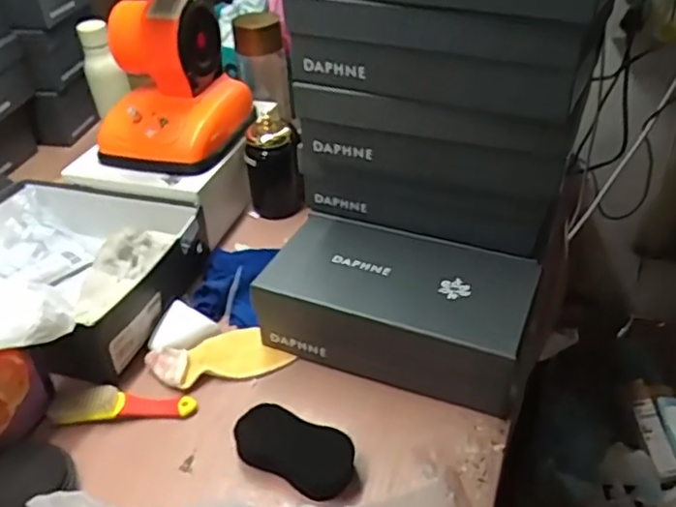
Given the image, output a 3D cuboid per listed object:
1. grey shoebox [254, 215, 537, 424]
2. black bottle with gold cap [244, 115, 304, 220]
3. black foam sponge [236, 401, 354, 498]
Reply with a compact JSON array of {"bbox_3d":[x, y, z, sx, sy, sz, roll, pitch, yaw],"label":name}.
[{"bbox_3d":[0.073,0.059,0.759,0.294,0.101,0.166,13,41,19],"label":"grey shoebox"},{"bbox_3d":[-0.095,-0.123,0.964,0.077,0.154,0.070,-7,38,-5],"label":"black bottle with gold cap"},{"bbox_3d":[-0.044,0.198,0.646,0.118,0.036,0.057,16,42,22],"label":"black foam sponge"}]

